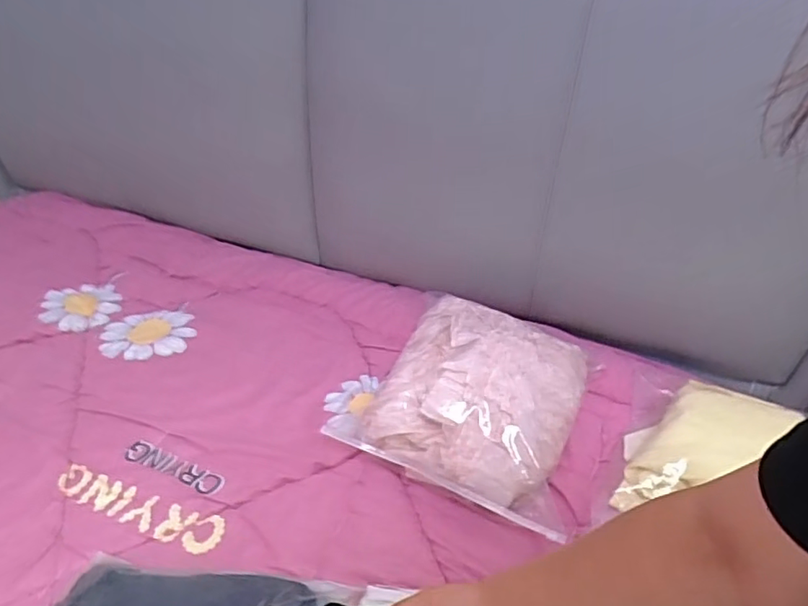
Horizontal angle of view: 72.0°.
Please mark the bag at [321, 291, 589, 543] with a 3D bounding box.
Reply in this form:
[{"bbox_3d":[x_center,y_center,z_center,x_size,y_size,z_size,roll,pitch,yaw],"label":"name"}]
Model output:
[{"bbox_3d":[0.092,0.128,0.838,0.350,0.137,0.308,18,43,19],"label":"bag"}]

